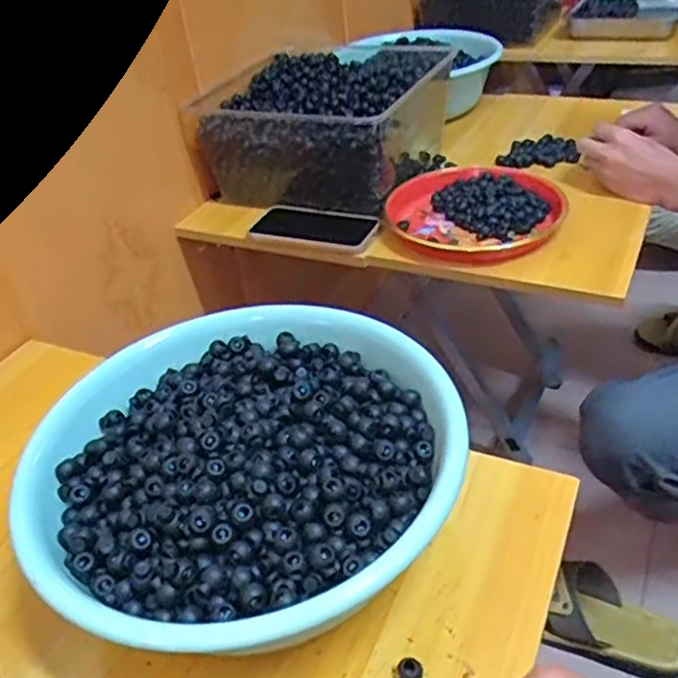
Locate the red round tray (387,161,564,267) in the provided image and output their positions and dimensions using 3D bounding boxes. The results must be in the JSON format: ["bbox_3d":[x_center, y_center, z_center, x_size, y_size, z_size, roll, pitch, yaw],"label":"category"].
[{"bbox_3d":[0.173,-0.168,0.862,0.210,0.027,0.213,-4,38,3],"label":"red round tray"}]

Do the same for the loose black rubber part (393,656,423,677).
[{"bbox_3d":[0.043,0.206,0.419,0.017,0.008,0.017,-4,38,3],"label":"loose black rubber part"}]

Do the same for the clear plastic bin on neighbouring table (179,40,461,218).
[{"bbox_3d":[-0.006,-0.321,0.993,0.285,0.129,0.330,14,42,24],"label":"clear plastic bin on neighbouring table"}]

